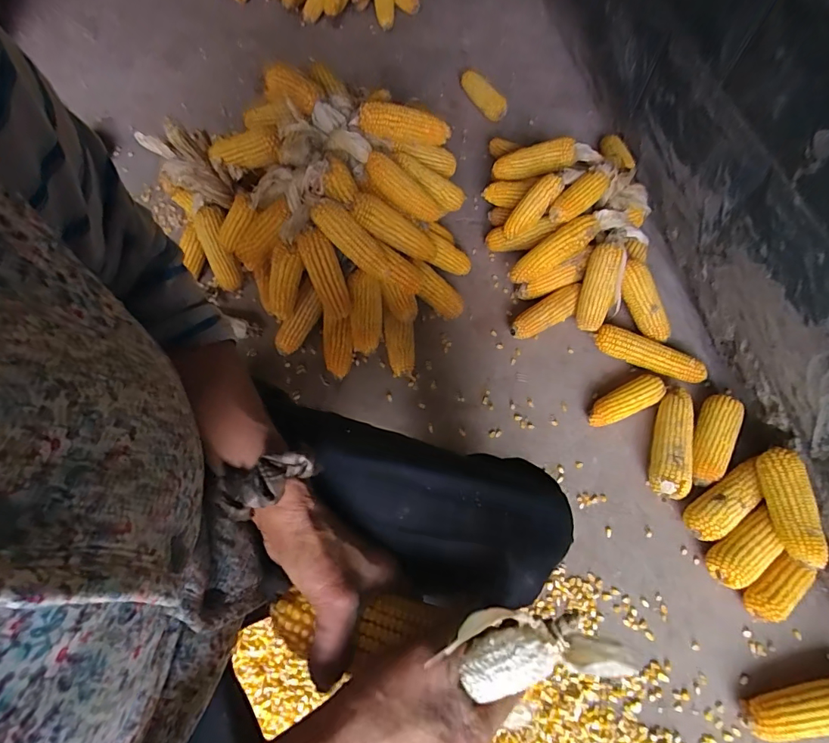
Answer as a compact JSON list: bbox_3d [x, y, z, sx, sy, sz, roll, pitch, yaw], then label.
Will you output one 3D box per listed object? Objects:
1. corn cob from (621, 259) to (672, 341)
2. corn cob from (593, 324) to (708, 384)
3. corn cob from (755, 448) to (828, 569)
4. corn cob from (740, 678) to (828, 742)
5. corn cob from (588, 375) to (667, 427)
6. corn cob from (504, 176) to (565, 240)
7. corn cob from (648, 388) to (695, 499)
[{"bbox_3d":[0.449,-0.135,0.882,0.056,0.041,0.164,-32,101,-12],"label":"corn cob"},{"bbox_3d":[0.448,-0.029,0.869,0.206,0.045,0.052,26,66,12],"label":"corn cob"},{"bbox_3d":[0.563,0.203,0.686,0.051,0.066,0.170,2,63,0],"label":"corn cob"},{"bbox_3d":[0.540,0.465,0.624,0.172,0.059,0.060,-8,64,-4],"label":"corn cob"},{"bbox_3d":[0.382,0.058,0.829,0.150,0.049,0.056,-26,66,-12],"label":"corn cob"},{"bbox_3d":[0.239,-0.332,0.920,0.148,0.040,0.050,-48,67,15],"label":"corn cob"},{"bbox_3d":[0.449,0.123,0.789,0.064,0.052,0.201,19,65,9],"label":"corn cob"}]

